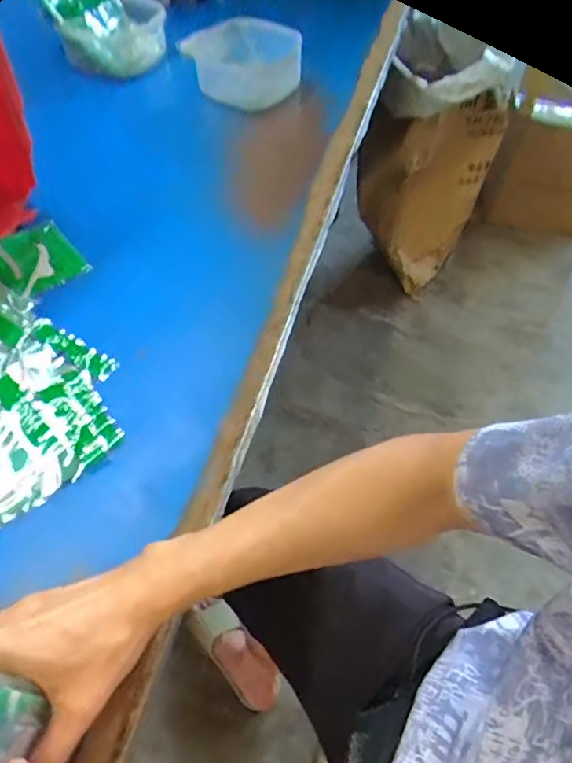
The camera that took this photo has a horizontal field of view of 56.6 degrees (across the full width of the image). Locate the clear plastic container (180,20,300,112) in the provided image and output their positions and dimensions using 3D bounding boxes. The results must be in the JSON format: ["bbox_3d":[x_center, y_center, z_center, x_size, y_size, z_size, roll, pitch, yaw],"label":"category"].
[{"bbox_3d":[-0.085,-0.614,1.024,0.261,0.145,0.021,27,18,24],"label":"clear plastic container"}]

